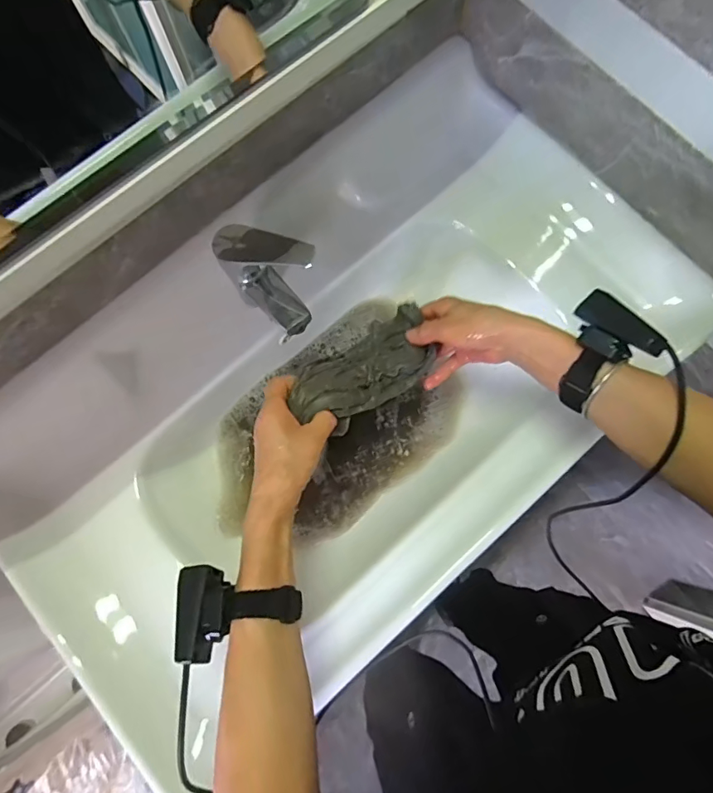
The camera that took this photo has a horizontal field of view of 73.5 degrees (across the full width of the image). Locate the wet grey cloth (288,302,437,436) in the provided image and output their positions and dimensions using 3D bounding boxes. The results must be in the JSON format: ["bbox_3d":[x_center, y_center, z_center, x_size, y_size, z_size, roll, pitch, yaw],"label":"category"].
[{"bbox_3d":[0.011,-0.029,0.517,0.082,0.051,0.189,46,53,11],"label":"wet grey cloth"}]

